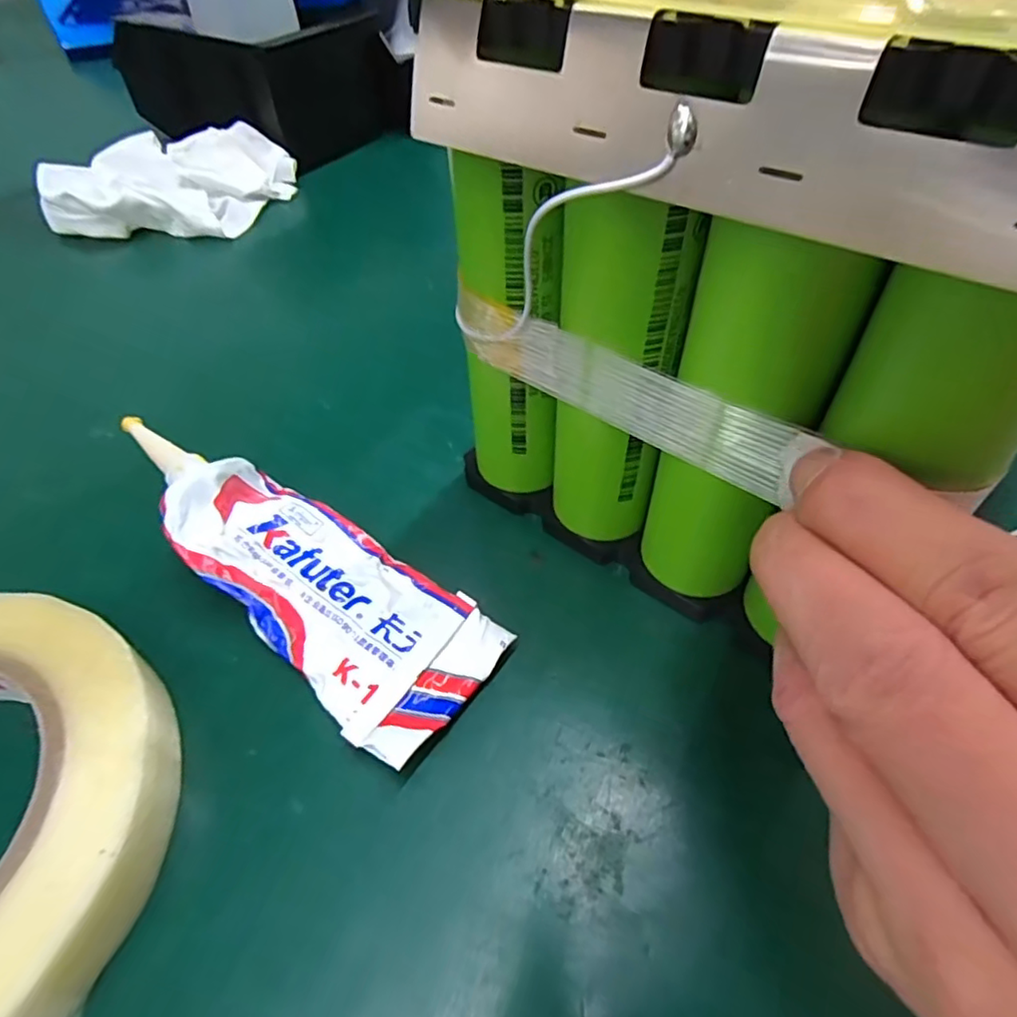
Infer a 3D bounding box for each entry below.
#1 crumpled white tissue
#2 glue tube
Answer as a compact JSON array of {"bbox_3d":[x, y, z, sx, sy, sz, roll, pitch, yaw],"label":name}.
[{"bbox_3d":[-0.205,-0.203,0.380,0.131,0.032,0.093,0,49,0],"label":"crumpled white tissue"},{"bbox_3d":[-0.069,0.015,0.188,0.141,0.022,0.047,30,55,24],"label":"glue tube"}]

